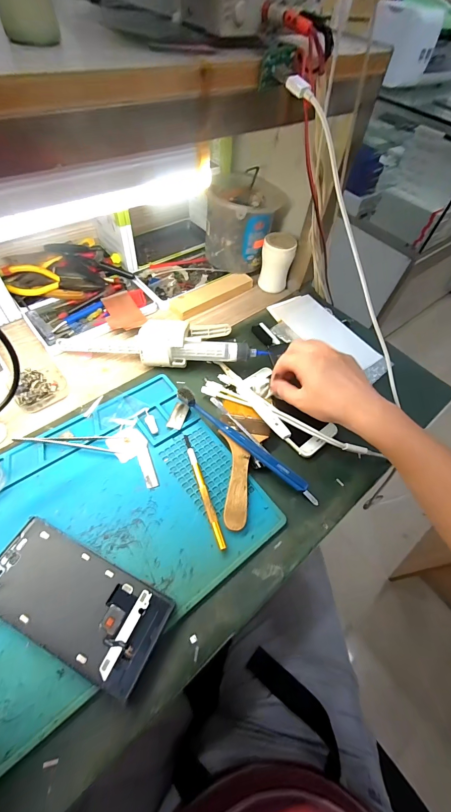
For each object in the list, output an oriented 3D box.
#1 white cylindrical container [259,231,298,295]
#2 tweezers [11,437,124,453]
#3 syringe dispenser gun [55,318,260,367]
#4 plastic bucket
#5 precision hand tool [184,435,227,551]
[{"bbox_3d":[0.086,-0.243,0.550,0.052,0.080,0.049,3,56,-4],"label":"white cylindrical container"},{"bbox_3d":[-0.182,0.042,0.375,0.119,0.006,0.019,3,56,-4],"label":"tweezers"},{"bbox_3d":[-0.092,-0.098,0.448,0.271,0.051,0.082,3,56,-4],"label":"syringe dispenser gun"},{"bbox_3d":[0.031,-0.308,0.559,0.112,0.120,0.114,1,61,-3],"label":"plastic bucket"},{"bbox_3d":[-0.025,0.090,0.355,0.008,0.011,0.134,-14,59,-15],"label":"precision hand tool"}]

